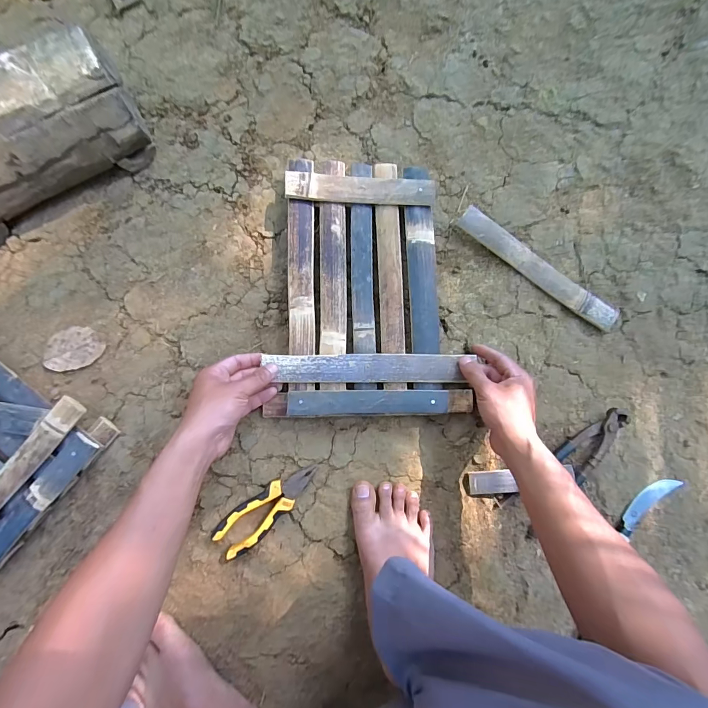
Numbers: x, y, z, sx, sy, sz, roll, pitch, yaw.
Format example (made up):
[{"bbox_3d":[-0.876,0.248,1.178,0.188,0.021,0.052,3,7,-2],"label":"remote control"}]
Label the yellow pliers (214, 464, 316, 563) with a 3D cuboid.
[{"bbox_3d":[-0.111,0.194,0.483,0.146,0.026,0.049,-43,88,-7],"label":"yellow pliers"}]

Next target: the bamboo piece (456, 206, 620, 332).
[{"bbox_3d":[0.272,-0.124,0.552,0.272,0.016,0.040,36,83,1],"label":"bamboo piece"}]

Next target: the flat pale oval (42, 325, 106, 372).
[{"bbox_3d":[-0.381,-0.007,0.508,0.079,0.008,0.055,-23,86,-6],"label":"flat pale oval"}]

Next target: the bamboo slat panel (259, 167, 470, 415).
[{"bbox_3d":[0.022,-0.093,0.519,0.255,0.048,0.351,0,84,-4],"label":"bamboo slat panel"}]

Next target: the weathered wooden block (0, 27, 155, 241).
[{"bbox_3d":[-0.414,-0.265,0.473,0.276,0.121,0.108,-32,87,-6],"label":"weathered wooden block"}]

